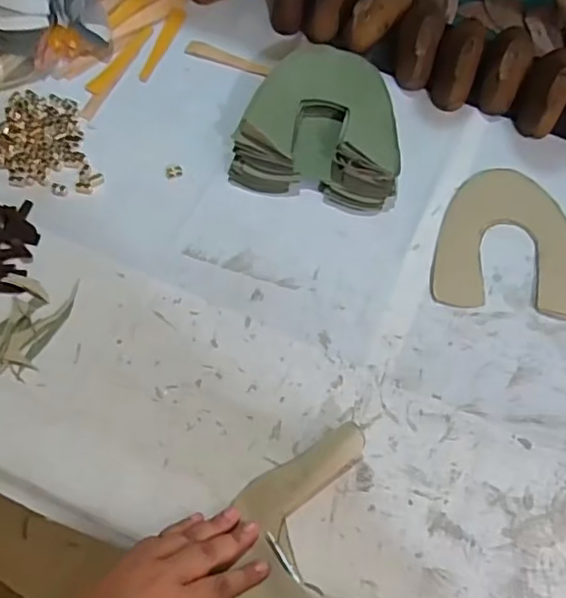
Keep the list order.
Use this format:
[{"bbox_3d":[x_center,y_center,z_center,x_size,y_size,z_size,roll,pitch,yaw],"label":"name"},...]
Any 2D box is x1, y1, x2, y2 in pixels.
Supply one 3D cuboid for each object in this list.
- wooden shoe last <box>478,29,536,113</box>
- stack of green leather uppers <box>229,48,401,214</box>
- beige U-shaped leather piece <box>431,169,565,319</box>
[{"bbox_3d":[0.258,-0.268,0.697,0.052,0.056,0.113,22,66,7],"label":"wooden shoe last"},{"bbox_3d":[0.046,-0.190,0.653,0.172,0.051,0.174,13,65,3],"label":"stack of green leather uppers"},{"bbox_3d":[0.233,-0.063,0.628,0.151,0.004,0.165,7,65,1],"label":"beige U-shaped leather piece"}]

